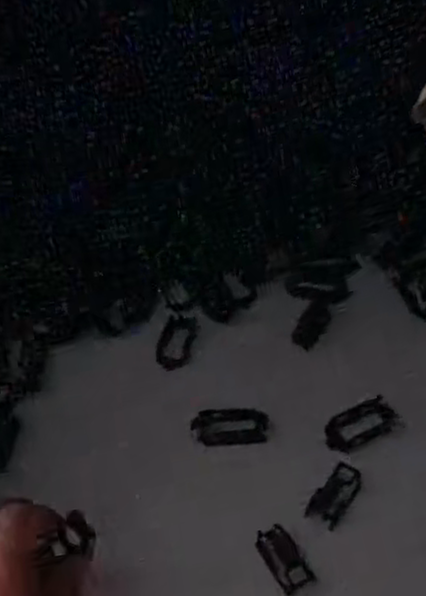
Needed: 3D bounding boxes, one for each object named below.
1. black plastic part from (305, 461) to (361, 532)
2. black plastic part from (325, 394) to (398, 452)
[{"bbox_3d":[0.074,0.118,0.454,0.020,0.008,0.042,23,52,28],"label":"black plastic part"},{"bbox_3d":[0.097,0.082,0.490,0.051,0.010,0.023,-25,46,-17],"label":"black plastic part"}]

